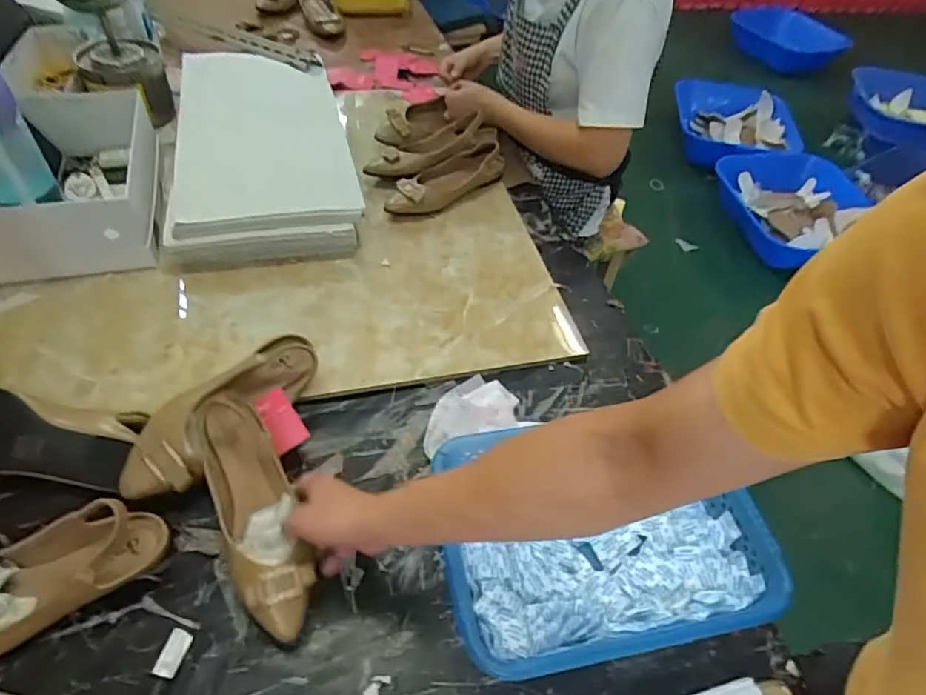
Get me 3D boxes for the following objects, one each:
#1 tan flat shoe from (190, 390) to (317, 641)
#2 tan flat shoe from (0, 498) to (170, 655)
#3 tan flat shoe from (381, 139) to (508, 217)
[{"bbox_3d":[-0.221,0.171,0.601,0.081,0.072,0.259,-21,59,-20],"label":"tan flat shoe"},{"bbox_3d":[-0.430,0.225,0.543,0.257,0.070,0.095,-20,54,-23],"label":"tan flat shoe"},{"bbox_3d":[-0.035,-0.301,1.001,0.248,0.070,0.074,-32,59,-30],"label":"tan flat shoe"}]

